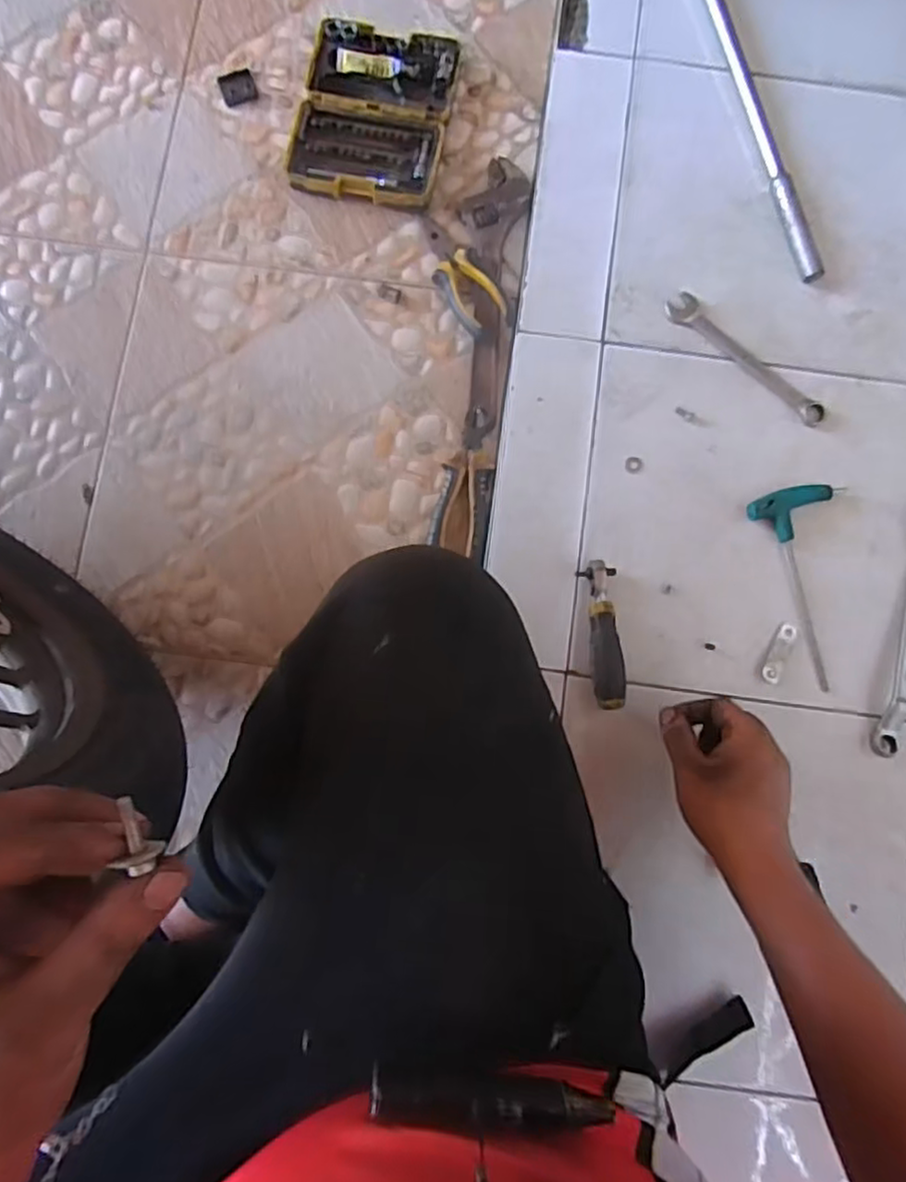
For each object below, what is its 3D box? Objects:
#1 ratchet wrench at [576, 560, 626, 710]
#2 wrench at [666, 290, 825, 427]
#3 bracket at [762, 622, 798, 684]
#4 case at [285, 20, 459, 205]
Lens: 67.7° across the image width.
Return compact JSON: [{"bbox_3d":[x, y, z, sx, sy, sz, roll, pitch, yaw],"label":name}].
[{"bbox_3d":[0.126,0.036,0.568,0.027,0.025,0.121,-6,82,-2],"label":"ratchet wrench"},{"bbox_3d":[0.266,-0.211,0.616,0.173,0.006,0.031,44,84,5],"label":"wrench"},{"bbox_3d":[0.280,0.053,0.578,0.015,0.006,0.056,29,82,3],"label":"bracket"},{"bbox_3d":[-0.083,-0.497,0.712,0.151,0.029,0.188,11,83,2],"label":"case"}]

